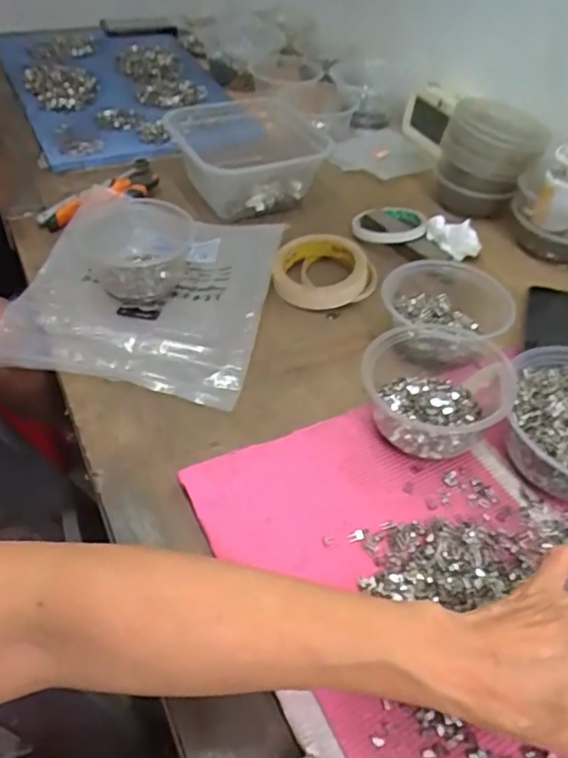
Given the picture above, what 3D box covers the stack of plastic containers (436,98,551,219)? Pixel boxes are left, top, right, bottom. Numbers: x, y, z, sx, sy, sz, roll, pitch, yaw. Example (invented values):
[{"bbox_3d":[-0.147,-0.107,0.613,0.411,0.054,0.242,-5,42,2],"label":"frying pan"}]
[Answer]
[{"bbox_3d":[0.252,-0.276,0.722,0.111,0.106,0.106,11,46,6],"label":"stack of plastic containers"}]

